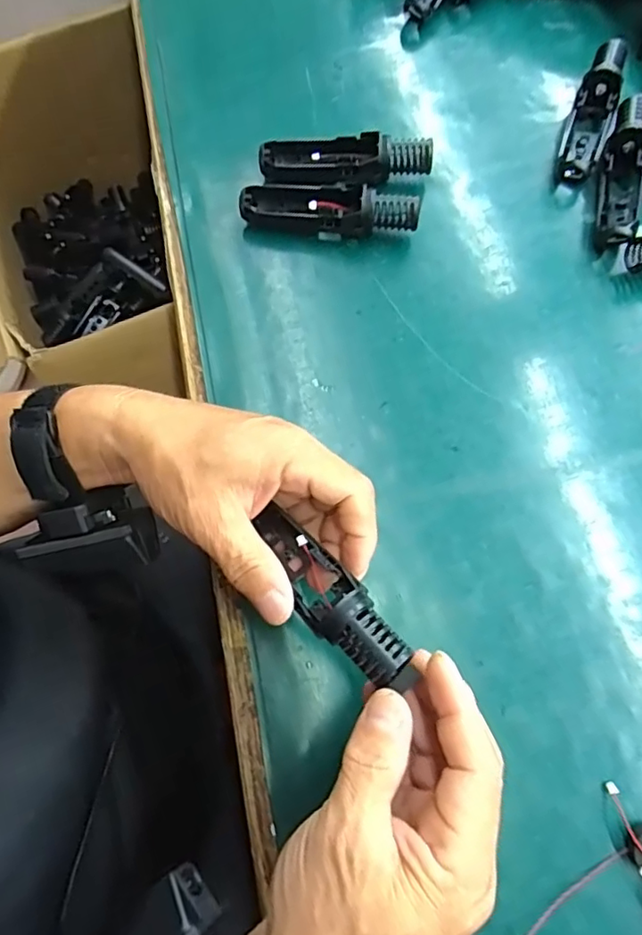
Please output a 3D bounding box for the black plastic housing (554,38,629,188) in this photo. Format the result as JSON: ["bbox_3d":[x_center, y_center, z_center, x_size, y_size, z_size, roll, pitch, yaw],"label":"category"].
[{"bbox_3d":[0.202,-0.265,0.420,0.029,0.031,0.115,17,72,7],"label":"black plastic housing"}]

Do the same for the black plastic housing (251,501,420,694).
[{"bbox_3d":[0.000,0.060,0.280,0.030,0.031,0.116,-36,50,-11],"label":"black plastic housing"}]

